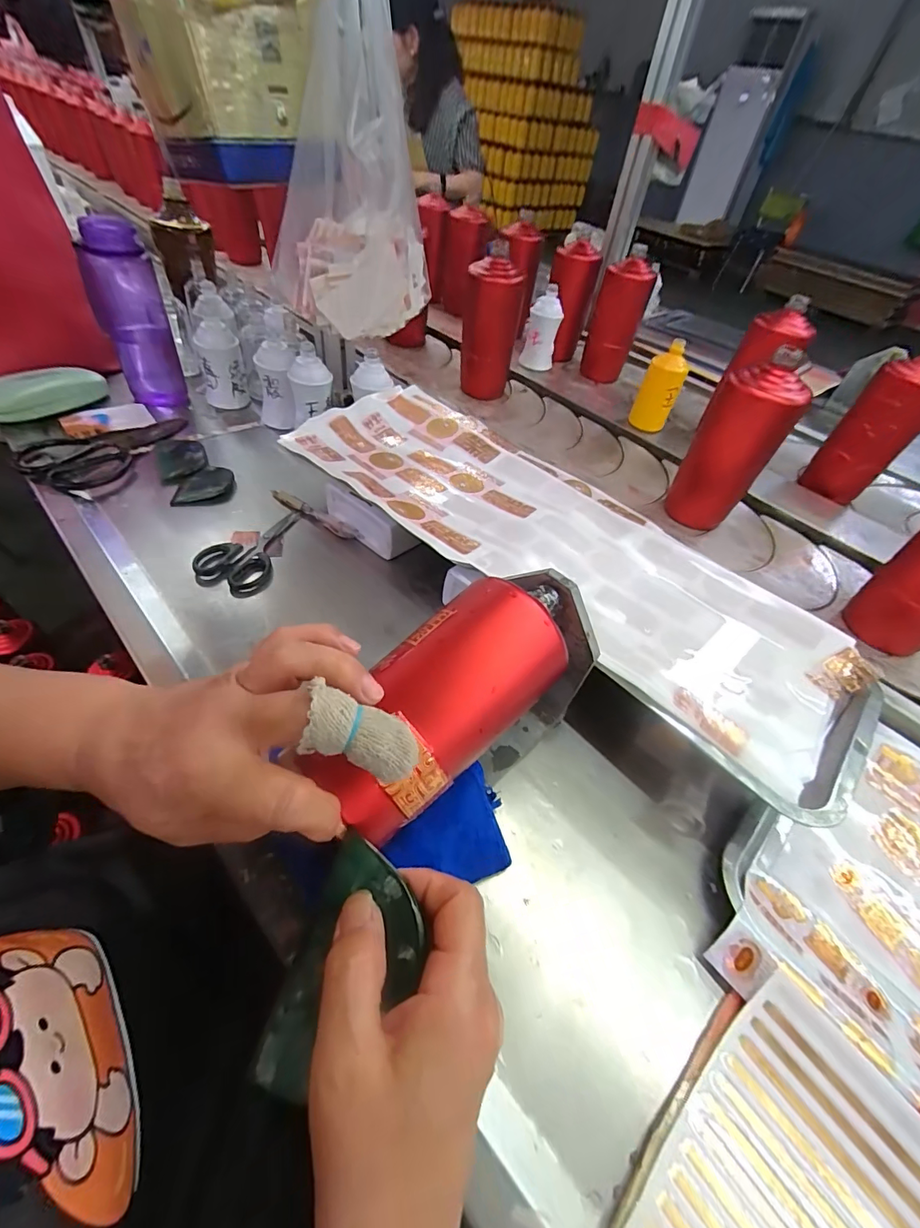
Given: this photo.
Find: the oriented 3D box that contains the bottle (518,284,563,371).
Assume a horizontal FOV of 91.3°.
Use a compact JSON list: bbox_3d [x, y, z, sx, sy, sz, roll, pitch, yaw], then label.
[{"bbox_3d":[0.142,-0.488,0.786,0.055,0.126,0.048,14,50,6],"label":"bottle"}]

